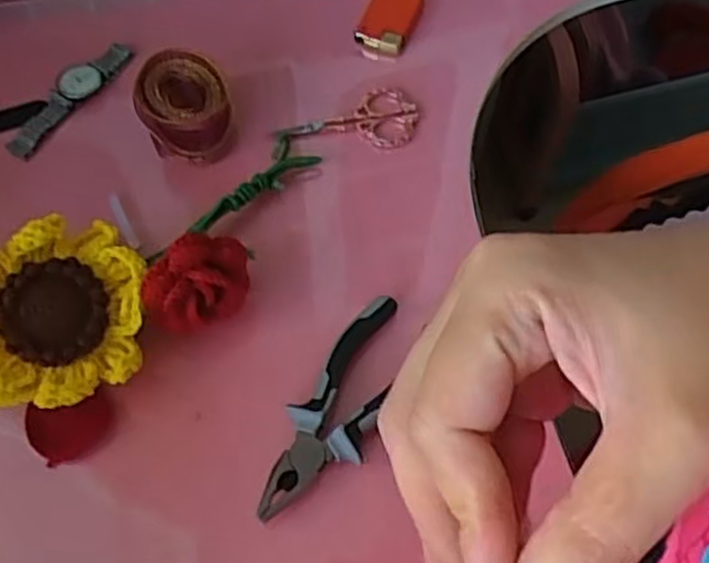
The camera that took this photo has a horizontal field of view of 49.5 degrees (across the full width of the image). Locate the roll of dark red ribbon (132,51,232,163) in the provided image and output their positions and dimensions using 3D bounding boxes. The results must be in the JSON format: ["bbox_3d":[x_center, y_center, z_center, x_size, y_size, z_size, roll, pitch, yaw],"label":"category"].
[{"bbox_3d":[-0.119,-0.124,0.549,0.065,0.047,0.069,-14,66,-6],"label":"roll of dark red ribbon"}]

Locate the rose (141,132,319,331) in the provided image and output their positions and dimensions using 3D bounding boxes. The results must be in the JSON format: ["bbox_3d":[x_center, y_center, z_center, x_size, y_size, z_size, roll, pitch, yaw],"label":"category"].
[{"bbox_3d":[-0.077,-0.041,0.510,0.053,0.056,0.174,17,48,8],"label":"rose"}]

